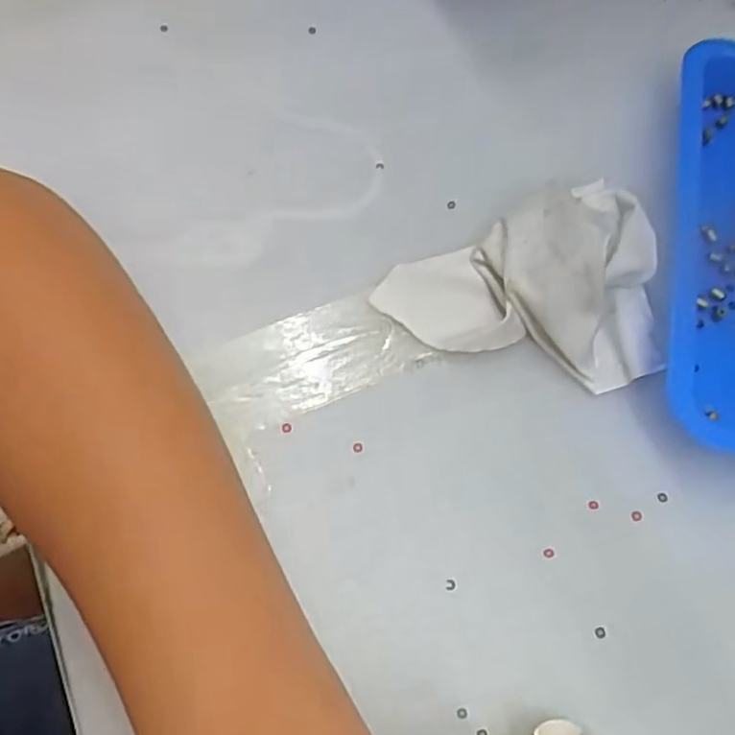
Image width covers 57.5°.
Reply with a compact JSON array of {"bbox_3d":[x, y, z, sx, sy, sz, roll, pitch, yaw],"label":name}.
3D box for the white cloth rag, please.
[{"bbox_3d":[0.067,-0.040,0.287,0.116,0.042,0.089,-3,67,-4],"label":"white cloth rag"}]

